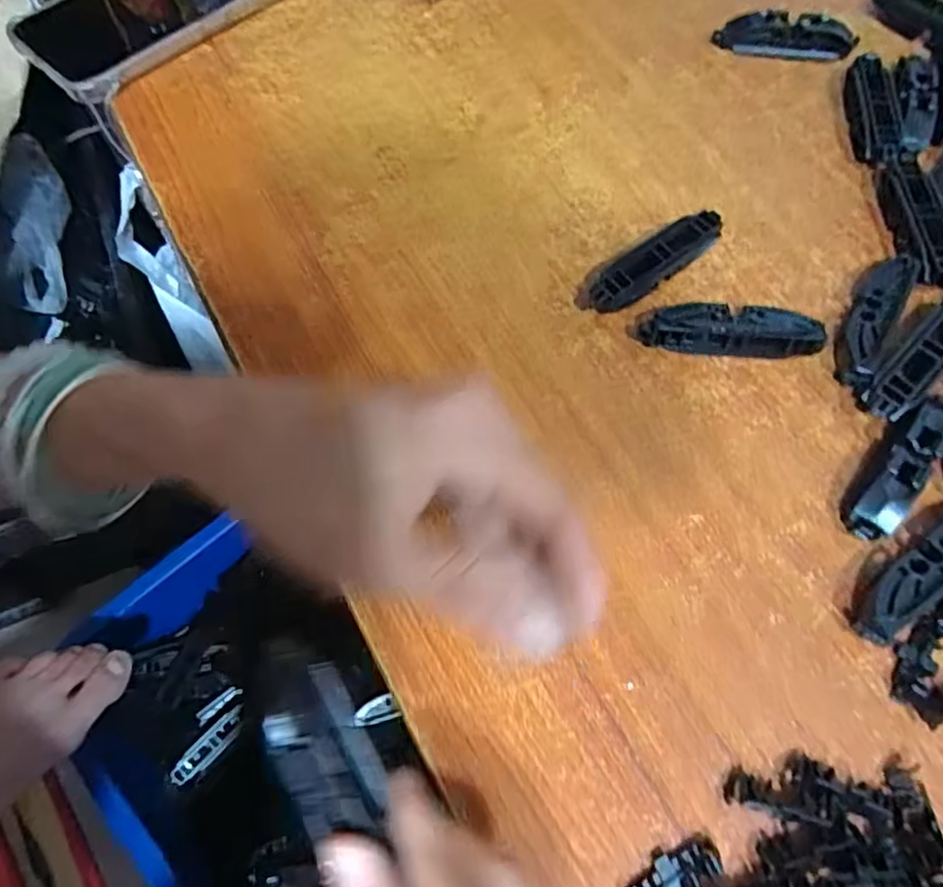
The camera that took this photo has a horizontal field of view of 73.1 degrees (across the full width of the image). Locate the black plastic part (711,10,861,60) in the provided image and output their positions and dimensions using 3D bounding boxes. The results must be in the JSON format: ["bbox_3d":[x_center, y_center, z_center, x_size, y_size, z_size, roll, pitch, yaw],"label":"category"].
[{"bbox_3d":[0.185,-0.239,0.375,0.077,0.019,0.020,12,65,6],"label":"black plastic part"}]

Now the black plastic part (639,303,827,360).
[{"bbox_3d":[0.116,-0.051,0.288,0.077,0.019,0.017,5,65,2],"label":"black plastic part"}]

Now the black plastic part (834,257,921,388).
[{"bbox_3d":[0.181,-0.056,0.291,0.018,0.017,0.073,30,68,13],"label":"black plastic part"}]

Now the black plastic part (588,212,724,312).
[{"bbox_3d":[0.085,-0.084,0.302,0.079,0.021,0.020,-35,69,-15],"label":"black plastic part"}]

